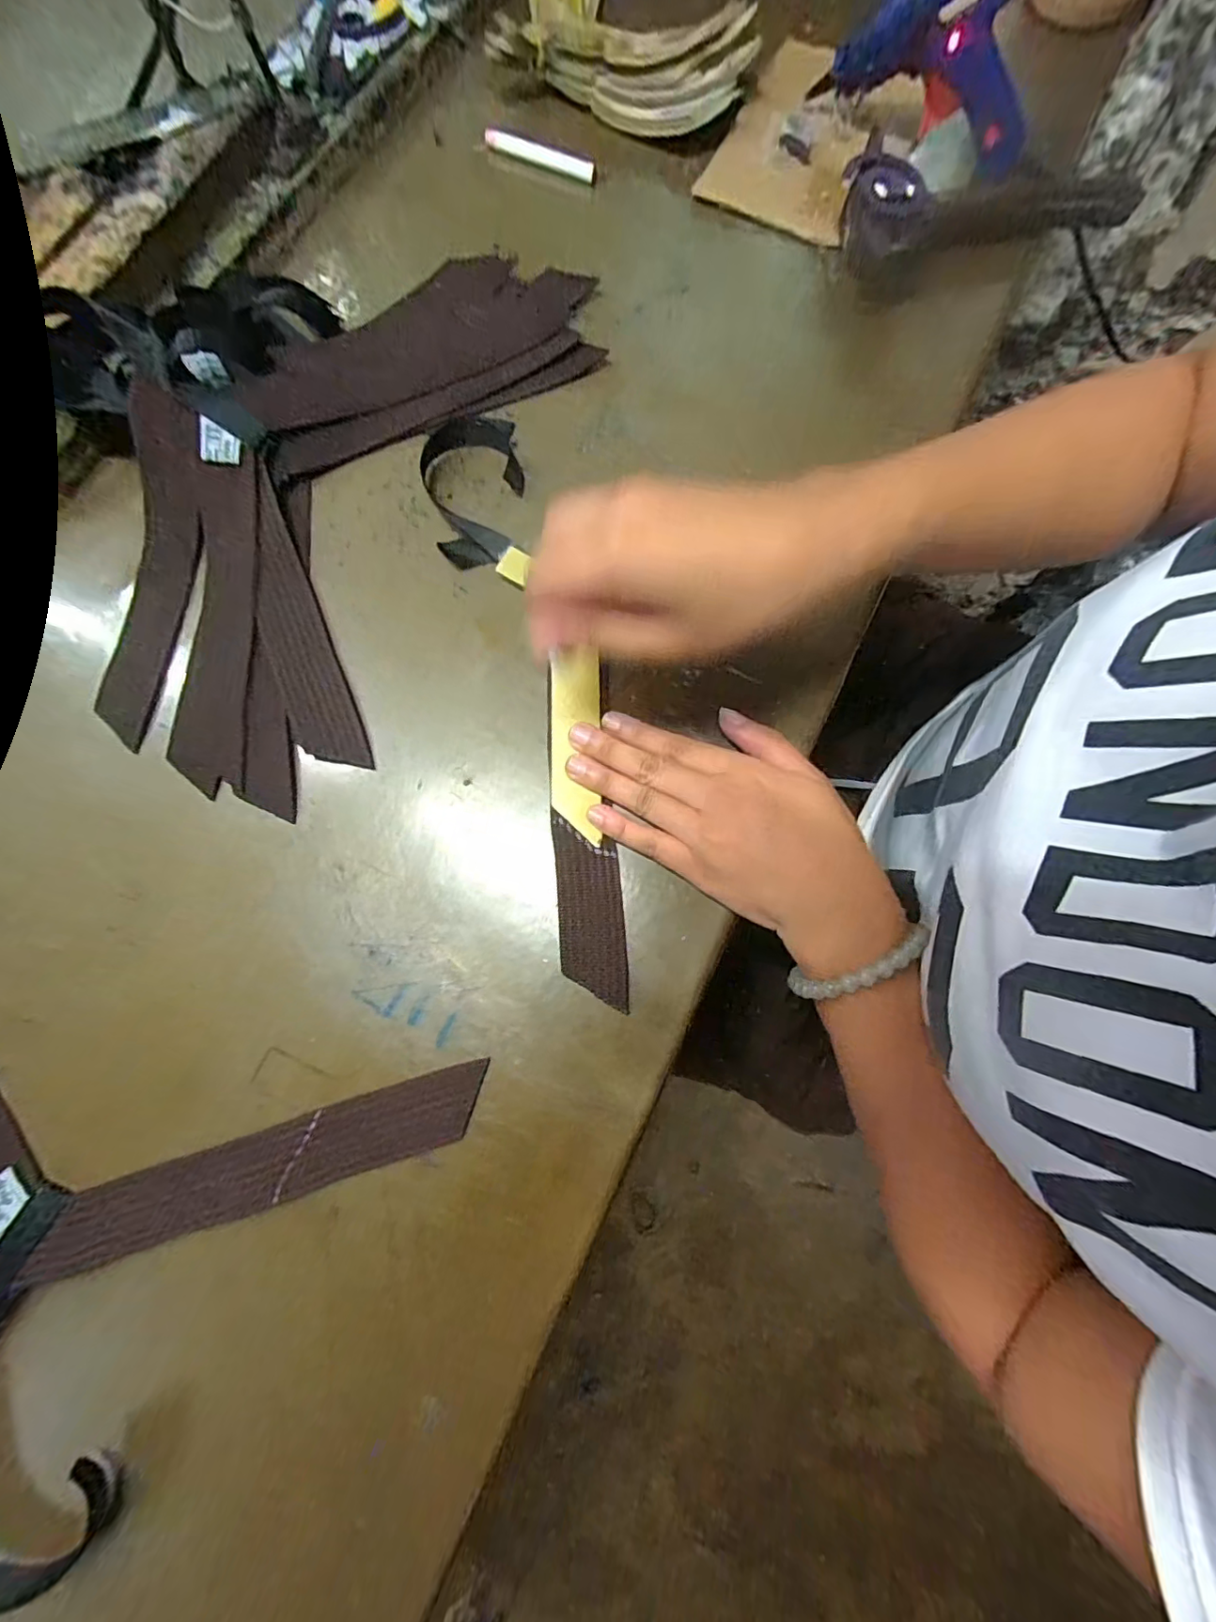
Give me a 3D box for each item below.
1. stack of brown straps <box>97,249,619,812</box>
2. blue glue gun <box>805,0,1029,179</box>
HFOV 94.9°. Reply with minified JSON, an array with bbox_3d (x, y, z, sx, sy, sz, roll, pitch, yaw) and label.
[{"bbox_3d":[-0.168,-0.206,0.326,0.216,0.034,0.385,24,79,5],"label":"stack of brown straps"},{"bbox_3d":[0.203,-0.461,0.340,0.136,0.100,0.024,22,80,6],"label":"blue glue gun"}]

